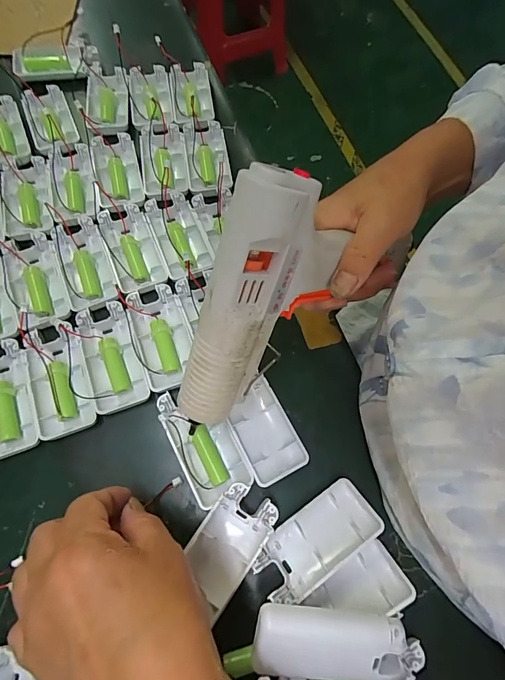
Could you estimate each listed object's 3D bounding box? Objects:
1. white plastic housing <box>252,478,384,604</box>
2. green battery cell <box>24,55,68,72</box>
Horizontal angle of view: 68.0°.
[{"bbox_3d":[0.048,0.146,0.275,0.093,0.015,0.041,-32,73,-13],"label":"white plastic housing"},{"bbox_3d":[-0.235,-0.313,0.426,0.051,0.014,0.018,2,71,-2],"label":"green battery cell"}]

